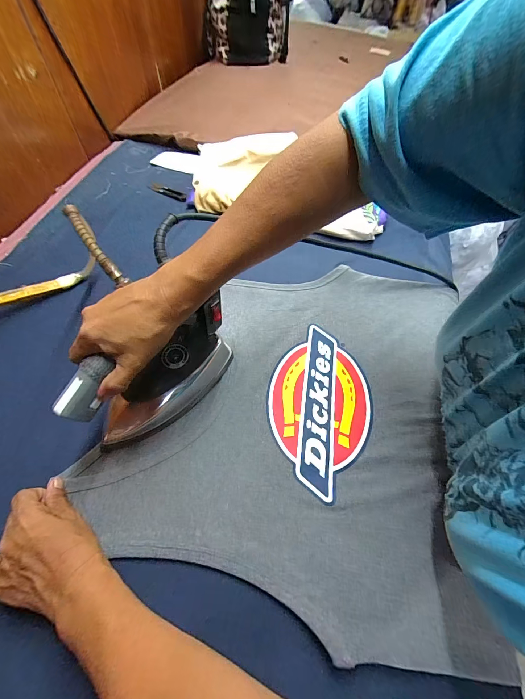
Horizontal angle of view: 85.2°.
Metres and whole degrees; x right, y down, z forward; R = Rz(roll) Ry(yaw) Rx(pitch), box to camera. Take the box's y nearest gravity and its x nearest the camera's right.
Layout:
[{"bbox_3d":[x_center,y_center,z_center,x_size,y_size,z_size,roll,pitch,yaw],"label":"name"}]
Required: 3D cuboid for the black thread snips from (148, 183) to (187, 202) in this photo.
[{"bbox_3d":[-0.202,-0.338,0.611,0.105,0.011,0.022,30,63,15],"label":"black thread snips"}]

